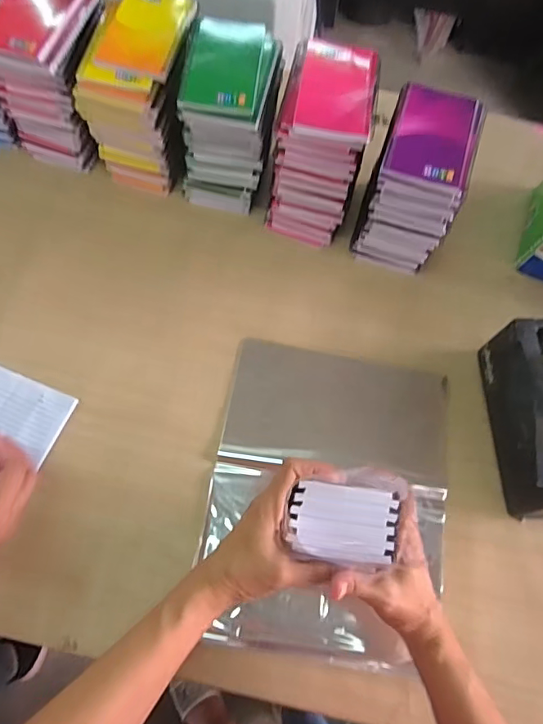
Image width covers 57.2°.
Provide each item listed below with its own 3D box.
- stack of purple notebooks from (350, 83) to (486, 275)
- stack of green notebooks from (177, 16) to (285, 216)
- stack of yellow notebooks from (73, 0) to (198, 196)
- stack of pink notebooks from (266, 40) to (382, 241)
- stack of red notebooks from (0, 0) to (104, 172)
[{"bbox_3d":[0.169,-0.212,0.593,0.107,0.164,0.135,20,74,-2],"label":"stack of purple notebooks"},{"bbox_3d":[-0.053,-0.298,0.612,0.104,0.164,0.147,12,74,-4],"label":"stack of green notebooks"},{"bbox_3d":[-0.154,-0.335,0.630,0.109,0.162,0.161,15,69,2],"label":"stack of yellow notebooks"},{"bbox_3d":[0.059,-0.265,0.608,0.101,0.168,0.164,15,74,-3],"label":"stack of pink notebooks"},{"bbox_3d":[-0.264,-0.358,0.628,0.110,0.174,0.132,20,69,4],"label":"stack of red notebooks"}]

